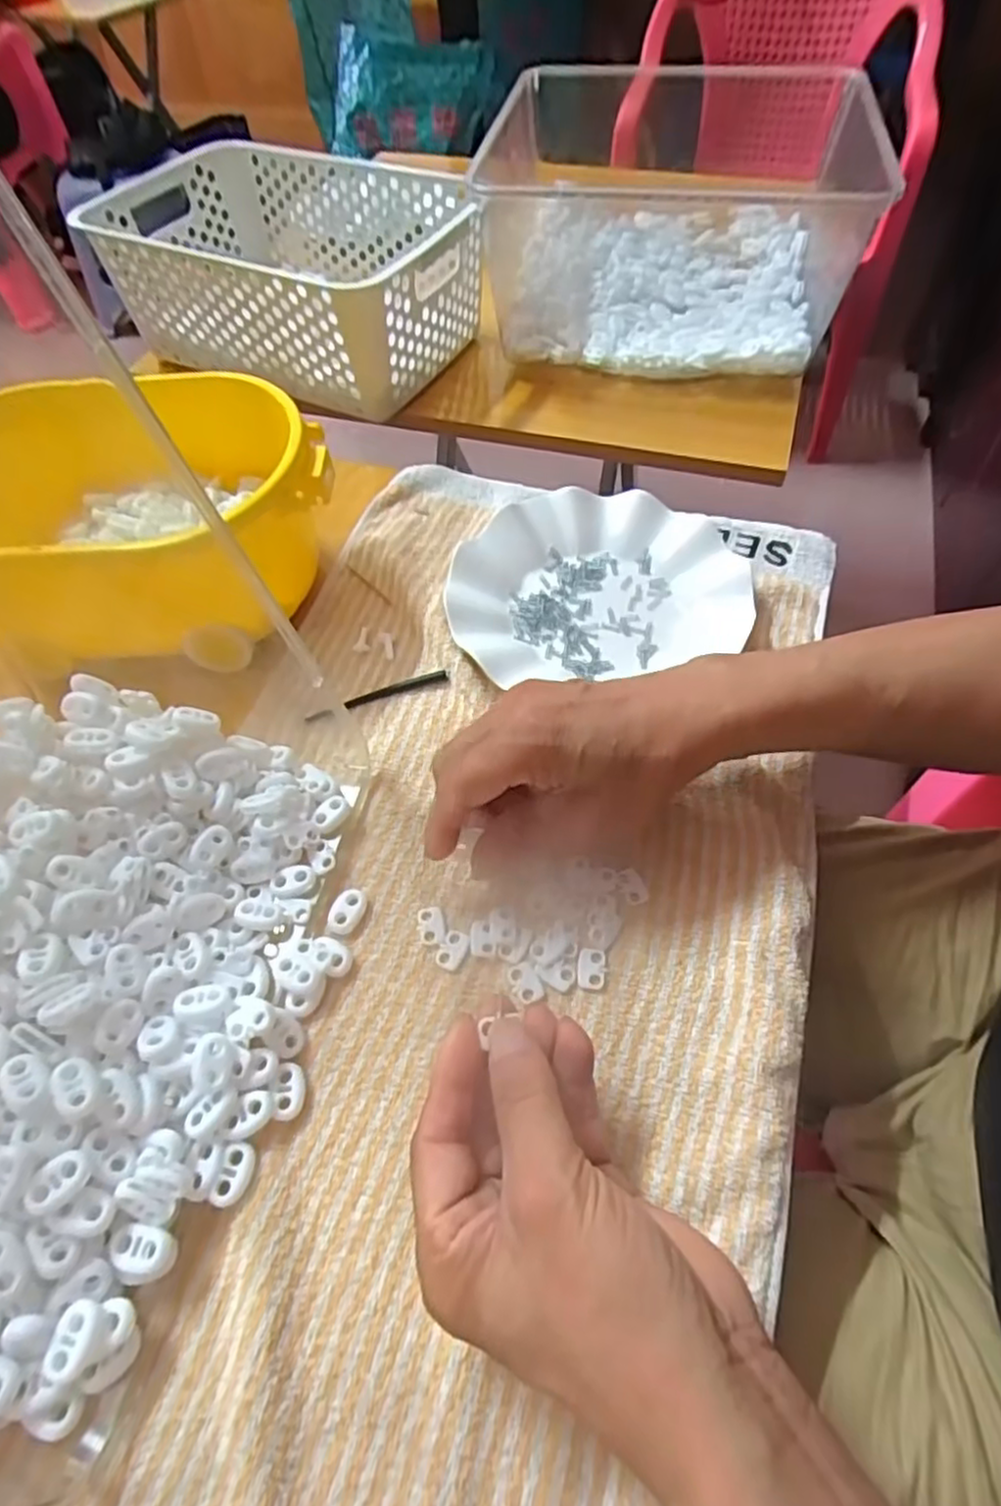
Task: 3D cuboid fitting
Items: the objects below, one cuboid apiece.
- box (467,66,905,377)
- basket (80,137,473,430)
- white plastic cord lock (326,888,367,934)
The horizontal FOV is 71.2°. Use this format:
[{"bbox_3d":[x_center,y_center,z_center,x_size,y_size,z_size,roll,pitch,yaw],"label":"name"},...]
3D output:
[{"bbox_3d":[0.154,-0.477,0.626,0.318,0.136,0.299,11,57,11],"label":"box"},{"bbox_3d":[-0.173,-0.417,0.617,0.307,0.115,0.214,22,60,17],"label":"basket"},{"bbox_3d":[-0.074,0.077,0.339,0.015,0.004,0.022,30,62,2],"label":"white plastic cord lock"}]

